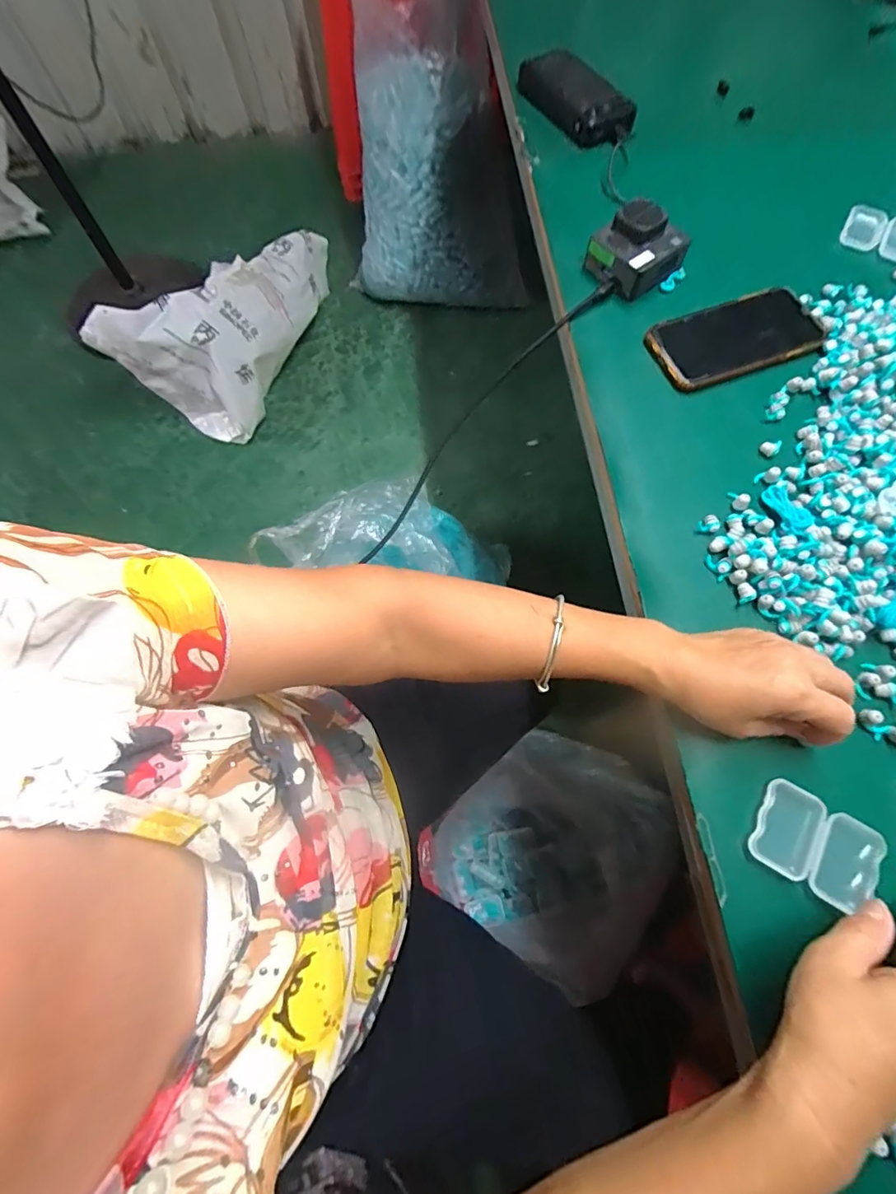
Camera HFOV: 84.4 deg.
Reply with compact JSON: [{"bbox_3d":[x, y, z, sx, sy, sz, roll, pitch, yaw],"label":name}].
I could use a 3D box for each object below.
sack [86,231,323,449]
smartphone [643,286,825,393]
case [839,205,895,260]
[{"bbox_3d":[-0.498,-0.689,1.261,0.240,0.302,0.619,37,75,13],"label":"sack"},{"bbox_3d":[0.277,-0.248,0.473,0.158,0.015,0.079,-19,71,-5],"label":"smartphone"},{"bbox_3d":[0.460,-0.384,0.522,0.076,0.011,0.056,25,72,10],"label":"case"}]

